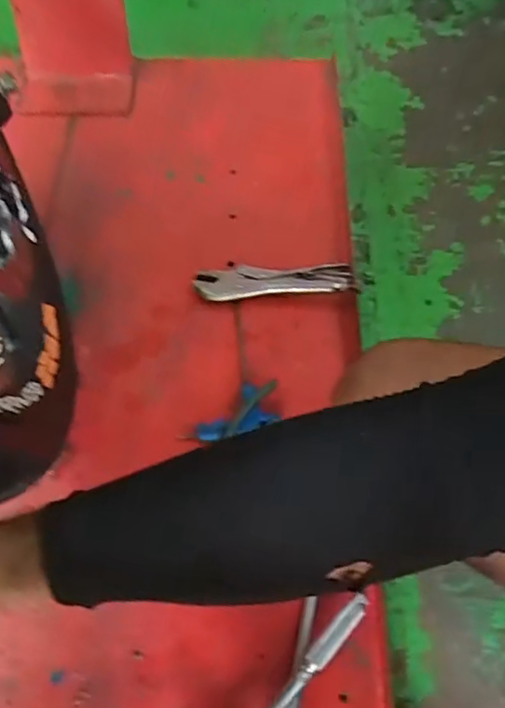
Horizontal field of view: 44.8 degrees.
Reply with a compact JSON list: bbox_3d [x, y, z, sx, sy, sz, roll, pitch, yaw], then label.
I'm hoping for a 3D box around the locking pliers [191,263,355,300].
[{"bbox_3d":[0.023,-0.080,0.681,0.169,0.024,0.039,0,62,0],"label":"locking pliers"}]

